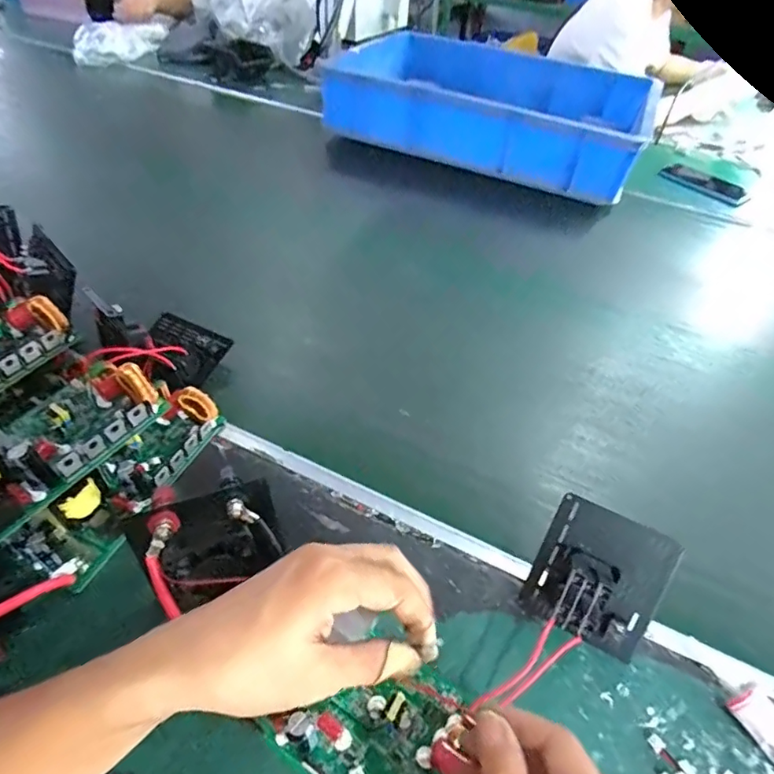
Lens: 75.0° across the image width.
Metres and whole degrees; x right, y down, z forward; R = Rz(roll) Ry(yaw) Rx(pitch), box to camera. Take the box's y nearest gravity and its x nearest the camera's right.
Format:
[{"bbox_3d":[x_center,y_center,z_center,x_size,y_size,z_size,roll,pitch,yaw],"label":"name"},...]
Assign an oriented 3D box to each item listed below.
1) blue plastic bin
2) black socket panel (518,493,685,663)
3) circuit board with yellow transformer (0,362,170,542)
[{"bbox_3d":[0.192,-0.554,0.969,0.570,0.139,0.421,16,47,9],"label":"blue plastic bin"},{"bbox_3d":[0.155,0.140,0.363,0.087,0.032,0.094,24,98,15],"label":"black socket panel"},{"bbox_3d":[-0.282,0.039,0.392,0.107,0.054,0.181,30,51,21],"label":"circuit board with yellow transformer"}]

